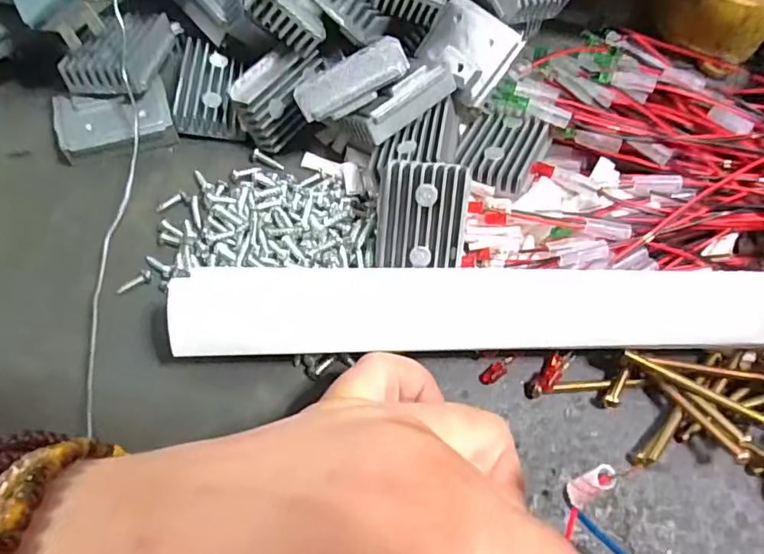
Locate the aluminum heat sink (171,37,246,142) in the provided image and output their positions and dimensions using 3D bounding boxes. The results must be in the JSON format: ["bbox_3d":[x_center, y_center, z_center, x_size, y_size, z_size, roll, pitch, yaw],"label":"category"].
[{"bbox_3d":[-0.076,-0.084,0.246,0.028,0.011,0.044,3,65,-4],"label":"aluminum heat sink"}]

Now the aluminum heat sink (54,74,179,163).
[{"bbox_3d":[-0.115,-0.067,0.235,0.046,0.012,0.030,-15,67,-12],"label":"aluminum heat sink"}]

